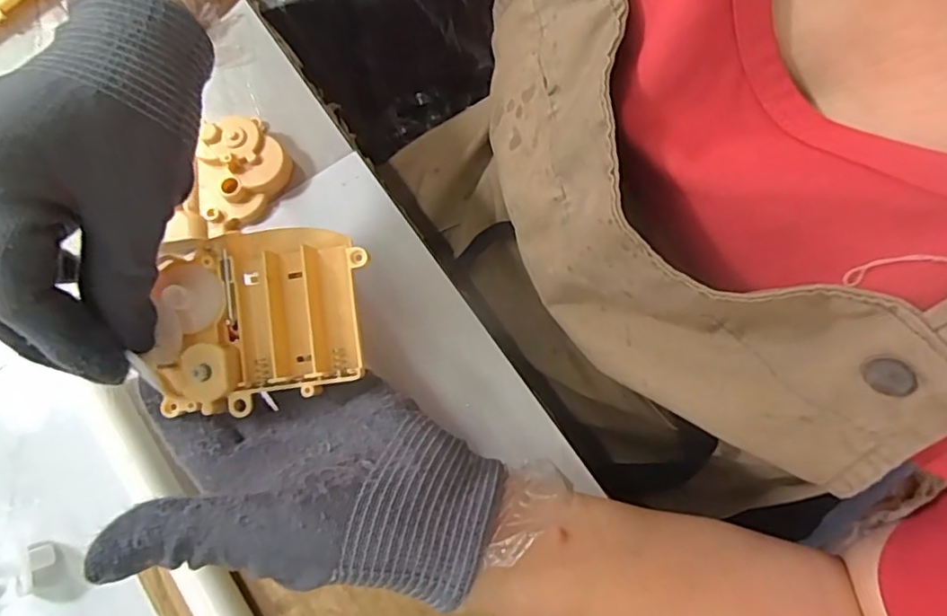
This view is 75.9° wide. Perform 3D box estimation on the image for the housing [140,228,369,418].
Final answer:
[{"bbox_3d":[-0.087,0.002,0.249,0.080,0.020,0.070,-7,74,-3],"label":"housing"}]

